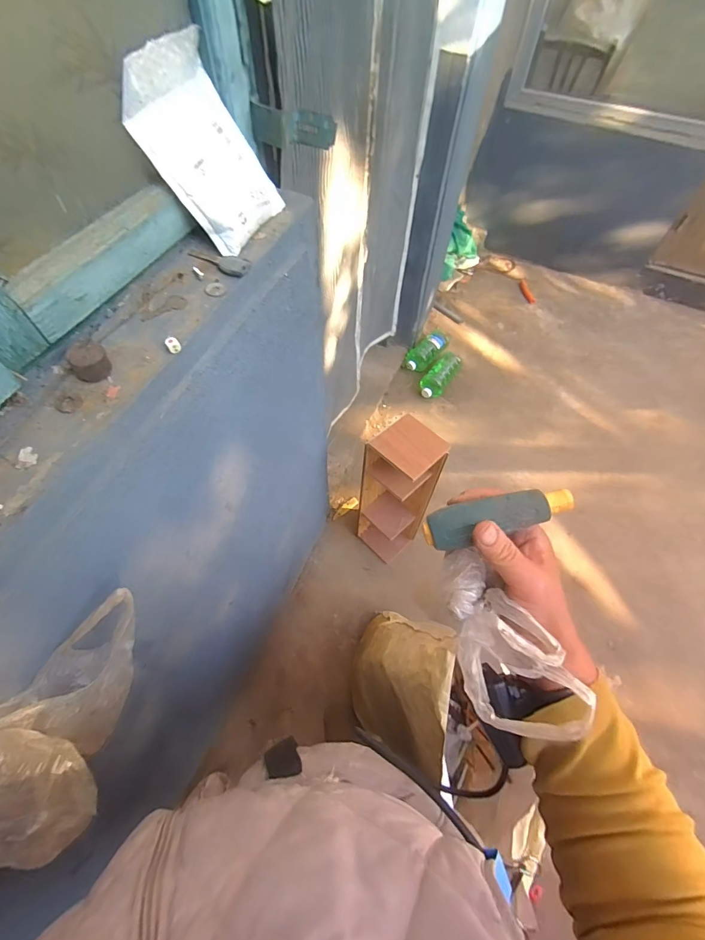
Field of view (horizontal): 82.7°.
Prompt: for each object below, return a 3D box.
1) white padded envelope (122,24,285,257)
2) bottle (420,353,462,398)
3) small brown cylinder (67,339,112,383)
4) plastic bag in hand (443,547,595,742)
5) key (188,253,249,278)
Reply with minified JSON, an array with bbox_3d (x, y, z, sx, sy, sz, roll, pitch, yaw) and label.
[{"bbox_3d":[-0.157,-0.356,0.448,0.030,0.173,0.127,7,57,43],"label":"white padded envelope"},{"bbox_3d":[0.368,-0.394,1.725,0.108,0.087,0.240,34,64,17],"label":"bottle"},{"bbox_3d":[-0.246,-0.101,0.374,0.032,0.029,0.023,-34,66,-20],"label":"small brown cylinder"},{"bbox_3d":[0.097,0.120,0.286,0.051,0.061,0.124,-23,63,-17],"label":"plastic bag in hand"},{"bbox_3d":[-0.155,-0.249,0.476,0.074,0.009,0.028,24,61,12],"label":"key"}]

